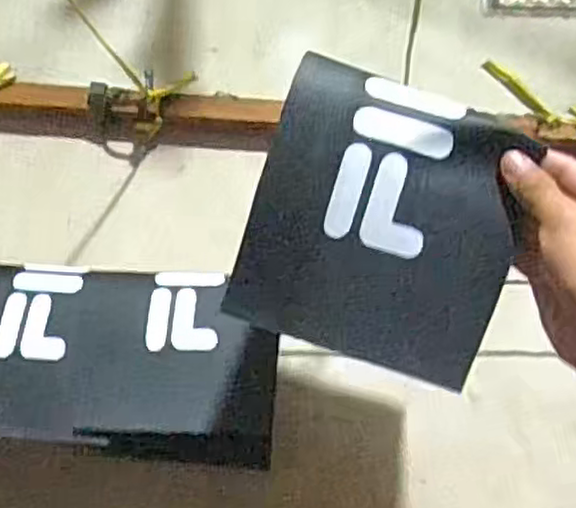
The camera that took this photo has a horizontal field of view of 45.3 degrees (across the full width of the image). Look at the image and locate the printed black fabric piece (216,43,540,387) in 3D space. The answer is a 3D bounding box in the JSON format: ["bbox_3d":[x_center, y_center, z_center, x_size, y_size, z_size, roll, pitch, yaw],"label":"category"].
[{"bbox_3d":[0.054,-0.017,0.400,0.150,0.156,0.013,18,6,4],"label":"printed black fabric piece"}]

